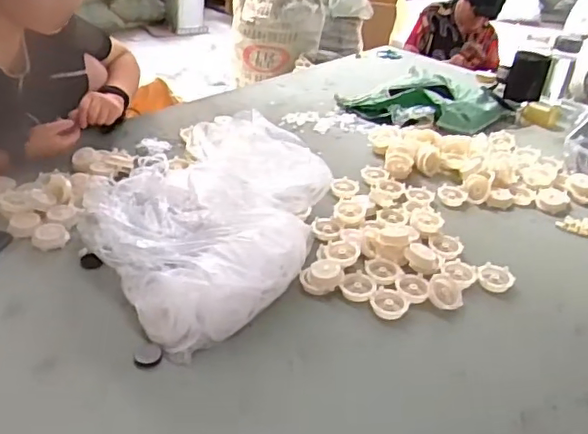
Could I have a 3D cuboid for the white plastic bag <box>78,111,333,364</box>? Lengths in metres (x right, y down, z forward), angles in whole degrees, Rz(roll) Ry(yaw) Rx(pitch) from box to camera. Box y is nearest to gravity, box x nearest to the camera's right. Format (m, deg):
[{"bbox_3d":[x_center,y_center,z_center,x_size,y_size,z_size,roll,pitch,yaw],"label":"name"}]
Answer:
[{"bbox_3d":[-0.144,-0.043,0.971,0.401,0.131,0.493,-19,39,-33],"label":"white plastic bag"}]

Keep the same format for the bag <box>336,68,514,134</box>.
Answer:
[{"bbox_3d":[0.341,-0.317,1.519,0.363,0.088,0.350,29,39,33],"label":"bag"}]

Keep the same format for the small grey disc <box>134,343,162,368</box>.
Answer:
[{"bbox_3d":[-0.182,0.173,0.725,0.033,0.005,0.036,0,33,-8],"label":"small grey disc"}]

